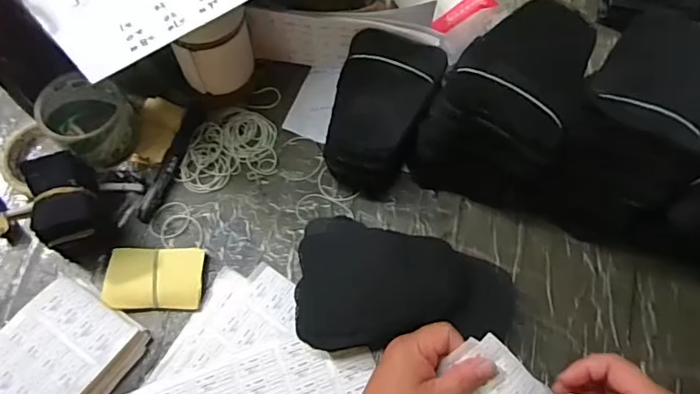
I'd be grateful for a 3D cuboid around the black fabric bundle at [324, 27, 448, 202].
[{"bbox_3d":[0.032,-0.089,0.558,0.100,0.096,0.167,17,67,5],"label":"black fabric bundle"}]

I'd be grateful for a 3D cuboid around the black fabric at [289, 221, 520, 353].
[{"bbox_3d":[0.053,0.094,0.504,0.206,0.057,0.118,7,67,1],"label":"black fabric"}]

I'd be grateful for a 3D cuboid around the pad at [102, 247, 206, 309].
[{"bbox_3d":[-0.195,0.081,0.515,0.091,0.007,0.060,0,70,-8],"label":"pad"}]

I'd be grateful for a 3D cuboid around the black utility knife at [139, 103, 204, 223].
[{"bbox_3d":[-0.195,-0.041,0.567,0.020,0.012,0.146,16,67,5],"label":"black utility knife"}]

